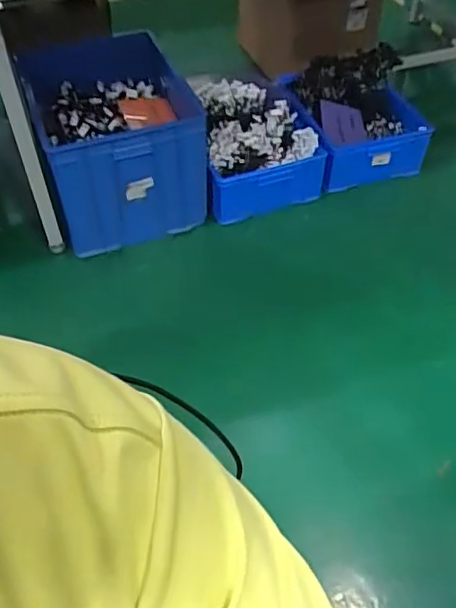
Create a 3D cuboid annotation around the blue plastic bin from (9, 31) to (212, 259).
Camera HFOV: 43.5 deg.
[{"bbox_3d":[-0.335,-0.526,1.764,0.460,0.303,0.661,-13,49,-10],"label":"blue plastic bin"}]

